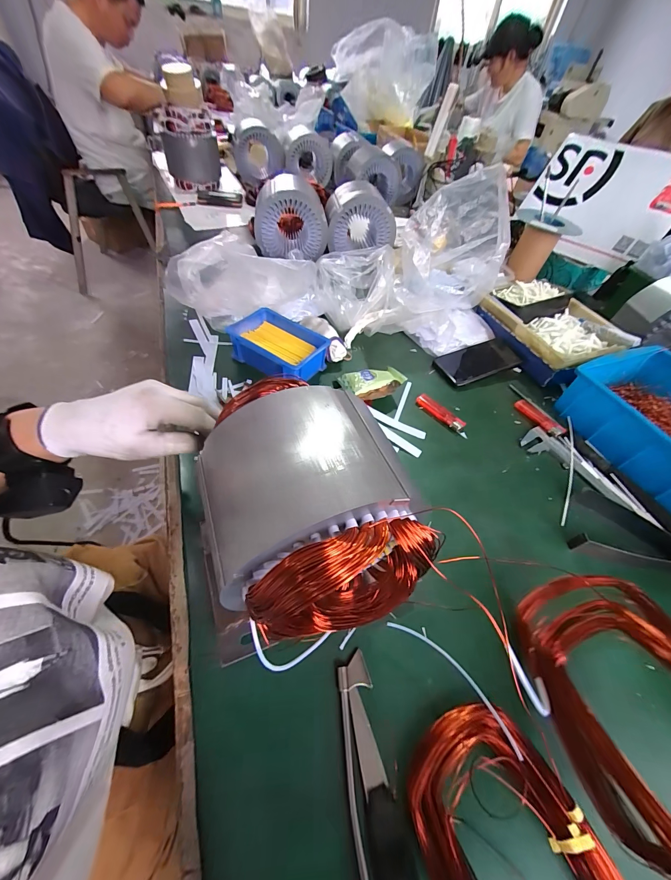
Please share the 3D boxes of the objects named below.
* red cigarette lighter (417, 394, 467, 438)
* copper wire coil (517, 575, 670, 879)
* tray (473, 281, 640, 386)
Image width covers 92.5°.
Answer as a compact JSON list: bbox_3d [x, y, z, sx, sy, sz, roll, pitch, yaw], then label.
[{"bbox_3d":[0.167,-0.040,0.502,0.020,0.012,0.094,-36,64,-24],"label":"red cigarette lighter"},{"bbox_3d":[0.227,0.200,0.250,0.121,0.034,0.178,-37,39,20],"label":"copper wire coil"},{"bbox_3d":[0.412,-0.224,0.611,0.188,0.051,0.233,-15,56,-18],"label":"tray"}]

